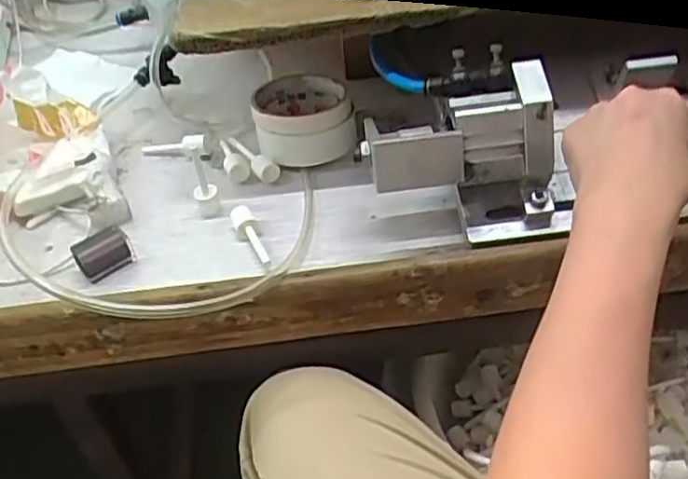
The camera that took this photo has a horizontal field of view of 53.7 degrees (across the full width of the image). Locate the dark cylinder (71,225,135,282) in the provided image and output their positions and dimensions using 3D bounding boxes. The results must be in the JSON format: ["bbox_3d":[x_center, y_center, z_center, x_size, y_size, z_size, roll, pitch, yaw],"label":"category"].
[{"bbox_3d":[-0.184,0.009,0.517,0.041,0.031,0.024,-27,48,-20],"label":"dark cylinder"}]

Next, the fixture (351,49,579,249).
[{"bbox_3d":[0.084,-0.060,0.483,0.140,0.097,0.076,-5,44,1],"label":"fixture"}]

